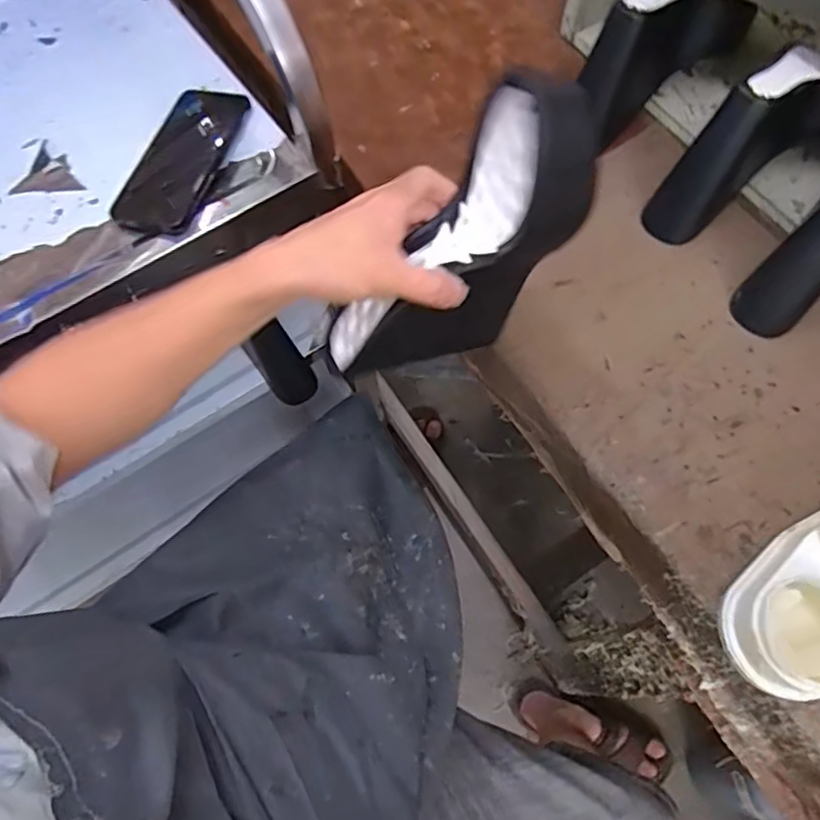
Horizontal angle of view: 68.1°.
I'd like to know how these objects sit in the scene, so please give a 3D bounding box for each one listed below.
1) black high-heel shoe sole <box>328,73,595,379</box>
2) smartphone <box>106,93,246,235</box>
[{"bbox_3d":[0.042,-0.110,0.410,0.100,0.227,0.068,-7,61,-42],"label":"black high-heel shoe sole"},{"bbox_3d":[-0.208,-0.232,0.561,0.077,0.015,0.160,17,69,9],"label":"smartphone"}]

